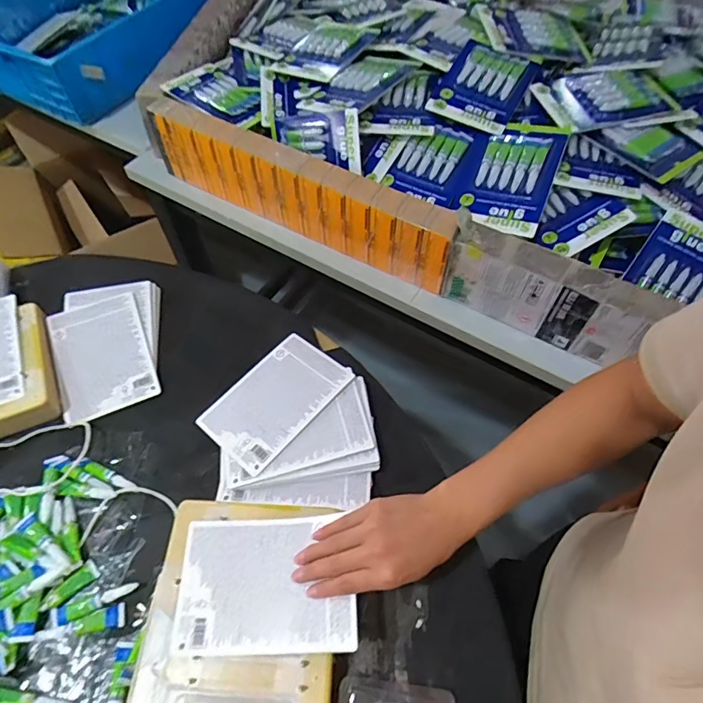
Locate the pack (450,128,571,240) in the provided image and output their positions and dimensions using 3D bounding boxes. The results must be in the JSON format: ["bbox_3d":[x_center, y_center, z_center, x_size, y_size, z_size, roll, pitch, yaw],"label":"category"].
[{"bbox_3d":[0.212,-0.236,0.632,0.112,0.024,0.165,21,83,24],"label":"pack"}]

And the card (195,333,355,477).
[{"bbox_3d":[-0.095,0.056,0.583,0.117,0.005,0.169,33,66,29],"label":"card"}]

